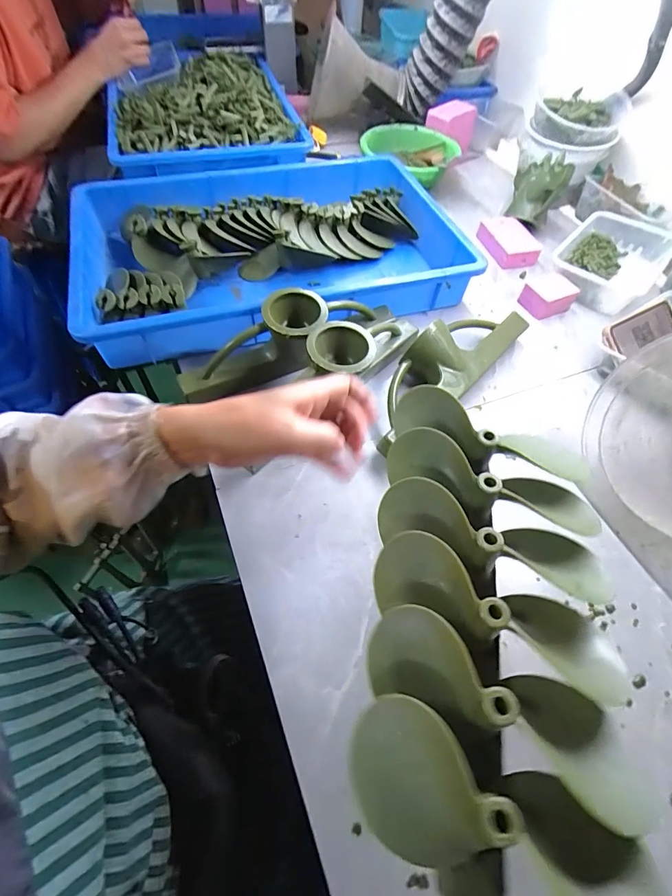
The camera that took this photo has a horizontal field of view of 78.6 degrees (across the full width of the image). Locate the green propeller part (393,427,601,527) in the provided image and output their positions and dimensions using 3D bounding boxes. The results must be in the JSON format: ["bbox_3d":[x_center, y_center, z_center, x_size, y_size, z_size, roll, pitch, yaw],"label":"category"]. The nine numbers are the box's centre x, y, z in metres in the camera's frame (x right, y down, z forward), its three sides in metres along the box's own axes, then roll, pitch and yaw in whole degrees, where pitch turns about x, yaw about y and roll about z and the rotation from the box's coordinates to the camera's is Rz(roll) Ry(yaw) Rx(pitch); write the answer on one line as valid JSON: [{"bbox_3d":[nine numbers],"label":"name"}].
[{"bbox_3d":[0.122,0.030,0.329,0.160,0.039,0.048,15,57,7],"label":"green propeller part"}]

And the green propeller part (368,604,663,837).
[{"bbox_3d":[0.092,0.159,0.247,0.152,0.066,0.069,22,58,11],"label":"green propeller part"}]

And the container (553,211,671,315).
[{"bbox_3d":[0.469,-0.319,0.699,0.148,0.054,0.226,38,62,20],"label":"container"}]

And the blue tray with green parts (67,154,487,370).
[{"bbox_3d":[-0.097,-0.320,0.653,0.564,0.081,0.380,-14,58,-12],"label":"blue tray with green parts"}]

